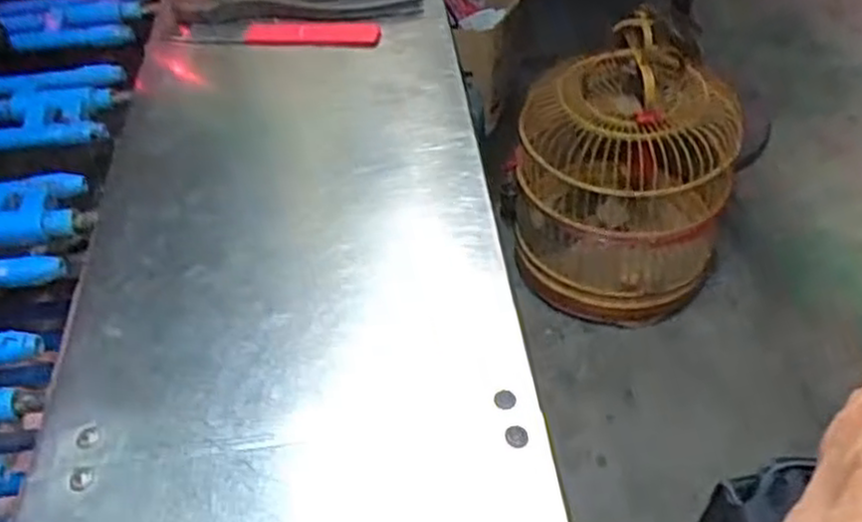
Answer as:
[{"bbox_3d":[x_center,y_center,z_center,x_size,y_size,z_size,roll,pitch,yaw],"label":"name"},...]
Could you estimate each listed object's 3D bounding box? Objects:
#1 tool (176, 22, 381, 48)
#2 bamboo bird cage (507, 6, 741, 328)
[{"bbox_3d":[-0.116,-0.173,0.591,0.158,0.008,0.025,4,46,8],"label":"tool"},{"bbox_3d":[0.298,-0.139,1.246,0.334,0.408,0.277,3,46,5],"label":"bamboo bird cage"}]

